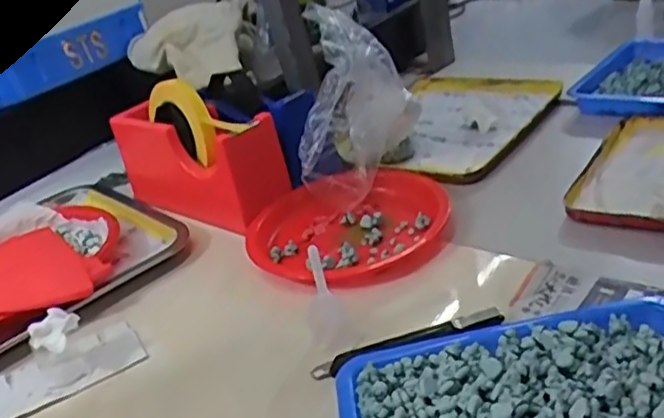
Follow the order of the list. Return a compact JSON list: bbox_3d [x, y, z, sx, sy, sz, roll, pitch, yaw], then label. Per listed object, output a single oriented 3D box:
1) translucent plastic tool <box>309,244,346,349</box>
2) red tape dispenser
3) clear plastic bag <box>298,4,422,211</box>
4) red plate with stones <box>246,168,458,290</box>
[{"bbox_3d":[-0.006,0.058,0.479,0.025,0.078,0.030,-12,27,-1],"label":"translucent plastic tool"},{"bbox_3d":[-0.139,-0.060,0.702,0.217,0.121,0.060,13,35,39],"label":"red tape dispenser"},{"bbox_3d":[0.025,-0.097,0.658,0.101,0.176,0.096,-4,27,14],"label":"clear plastic bag"},{"bbox_3d":[0.018,0.018,0.614,0.180,0.030,0.141,-19,27,-15],"label":"red plate with stones"}]

